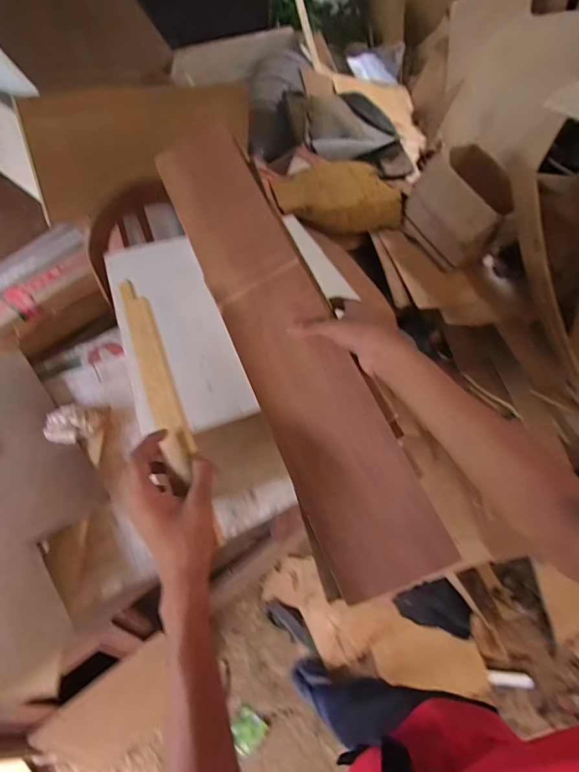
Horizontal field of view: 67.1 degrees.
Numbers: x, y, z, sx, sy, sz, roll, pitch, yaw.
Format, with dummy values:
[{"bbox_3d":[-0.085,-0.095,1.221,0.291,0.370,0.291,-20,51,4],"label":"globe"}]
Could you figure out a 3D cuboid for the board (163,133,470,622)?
[{"bbox_3d":[-0.022,-0.096,0.560,0.125,0.015,0.687,-28,68,8],"label":"board"}]

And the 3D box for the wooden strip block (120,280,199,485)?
[{"bbox_3d":[-0.151,-0.016,0.494,0.034,0.028,0.253,-18,68,-14],"label":"wooden strip block"}]

